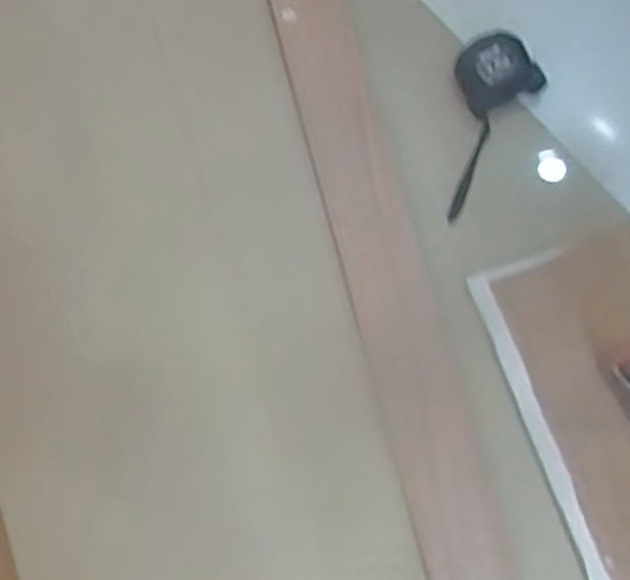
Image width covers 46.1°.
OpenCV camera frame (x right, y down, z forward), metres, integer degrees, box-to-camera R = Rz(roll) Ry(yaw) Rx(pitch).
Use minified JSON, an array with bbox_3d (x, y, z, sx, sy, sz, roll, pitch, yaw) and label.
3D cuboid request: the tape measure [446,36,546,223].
[{"bbox_3d":[0.189,-0.182,0.841,0.101,0.037,0.218,19,88,6],"label":"tape measure"}]

